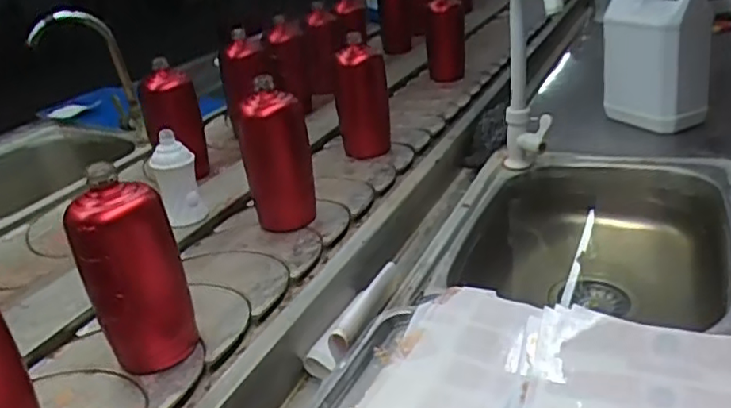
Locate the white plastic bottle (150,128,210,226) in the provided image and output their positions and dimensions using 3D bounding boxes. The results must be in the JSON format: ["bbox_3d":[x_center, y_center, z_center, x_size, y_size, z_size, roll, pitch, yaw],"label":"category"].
[{"bbox_3d":[-0.246,-0.029,0.827,0.043,0.128,0.043,1,26,14],"label":"white plastic bottle"}]

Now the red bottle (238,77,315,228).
[{"bbox_3d":[-0.110,-0.059,0.795,0.079,0.178,0.069,-8,26,-5],"label":"red bottle"}]

